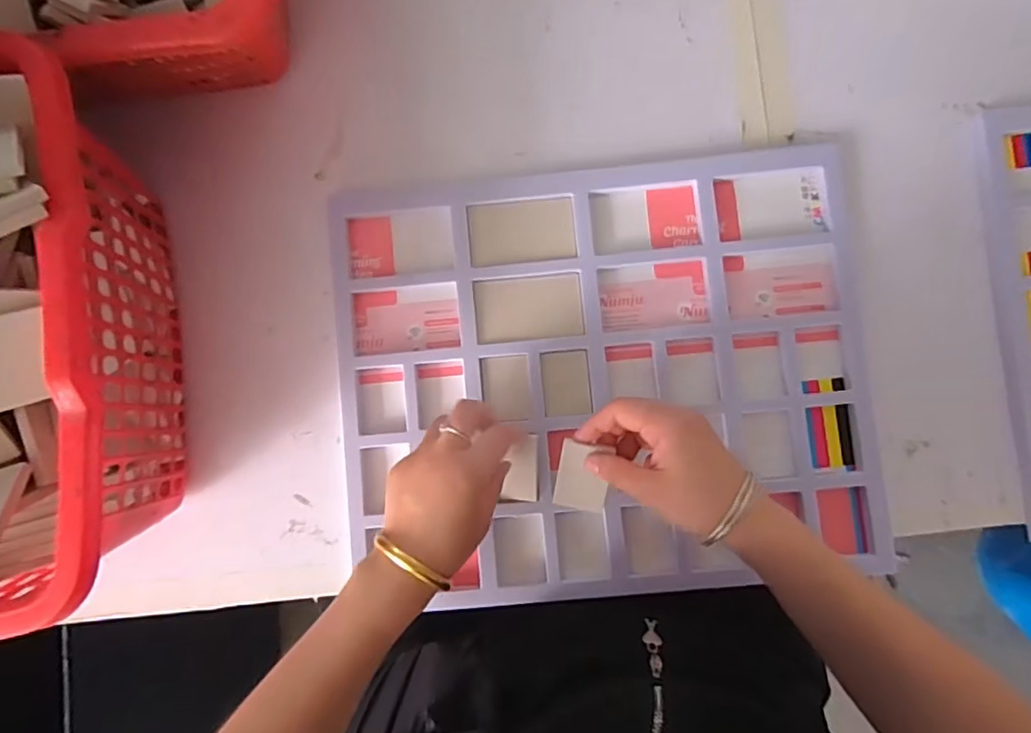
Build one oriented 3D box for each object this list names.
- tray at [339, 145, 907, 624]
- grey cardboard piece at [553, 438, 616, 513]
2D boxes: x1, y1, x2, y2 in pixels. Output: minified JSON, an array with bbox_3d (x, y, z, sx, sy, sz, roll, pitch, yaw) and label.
[{"bbox_3d":[0.069,0.005,0.470,0.418,0.028,0.350,-5,87,3],"label":"tray"},{"bbox_3d":[0.051,0.083,0.425,0.038,0.004,0.053,11,105,8],"label":"grey cardboard piece"}]

